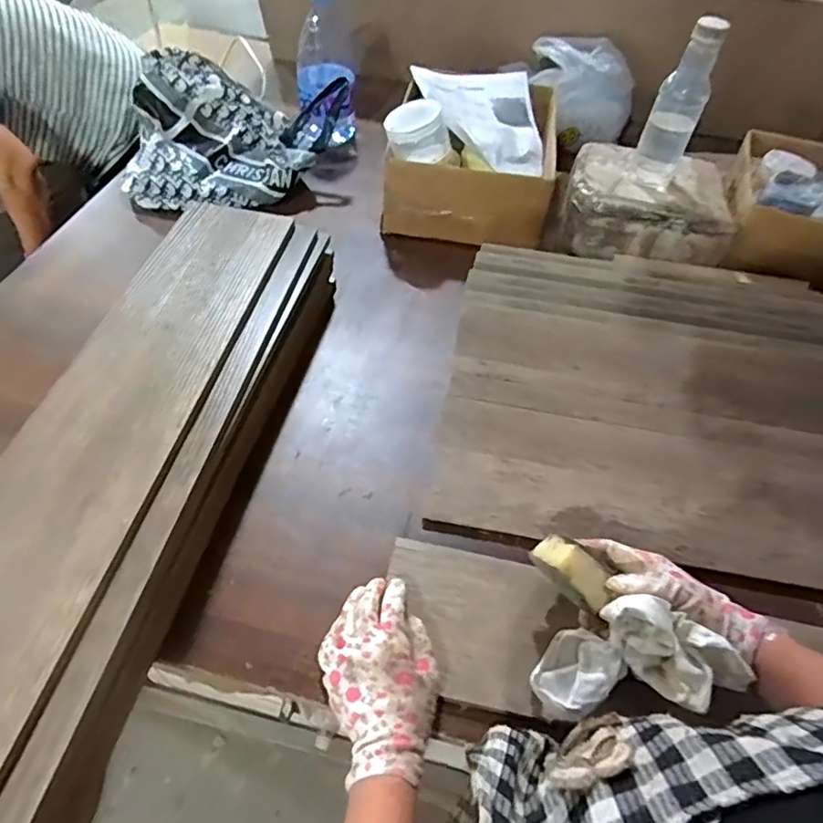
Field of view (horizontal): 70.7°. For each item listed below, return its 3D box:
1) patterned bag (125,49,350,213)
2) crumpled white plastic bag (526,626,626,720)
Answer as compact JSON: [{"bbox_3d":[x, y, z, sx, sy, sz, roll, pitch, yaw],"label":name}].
[{"bbox_3d":[-0.285,-0.459,0.952,0.362,0.157,0.205,-6,52,-10],"label":"patterned bag"},{"bbox_3d":[0.141,0.226,0.501,0.071,0.037,0.058,-34,61,-27],"label":"crumpled white plastic bag"}]

